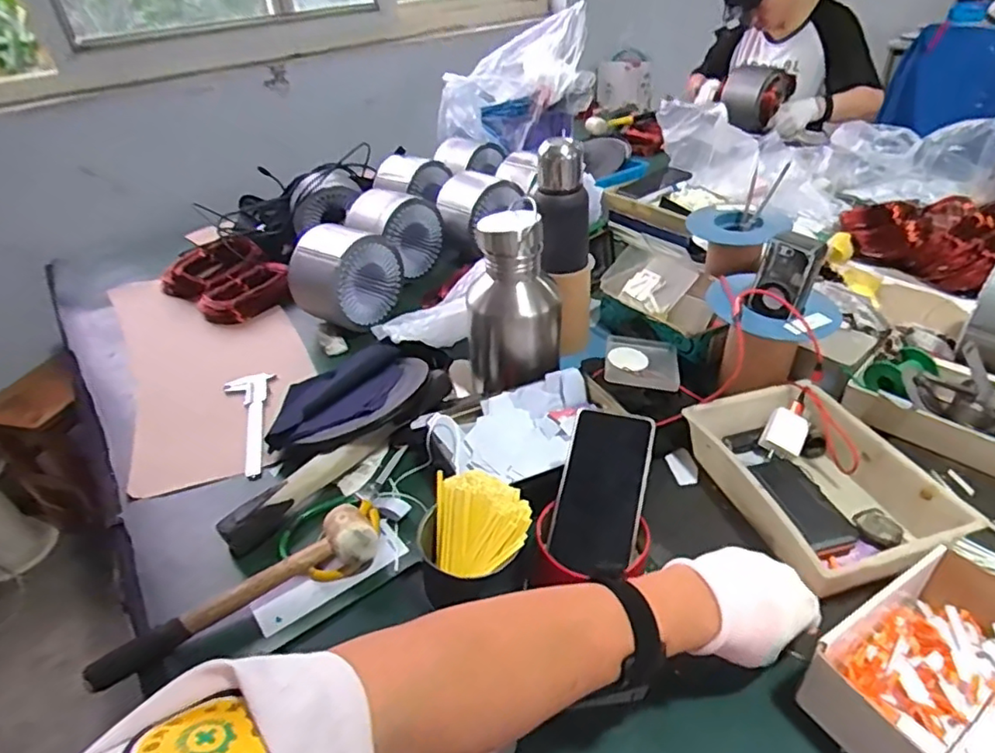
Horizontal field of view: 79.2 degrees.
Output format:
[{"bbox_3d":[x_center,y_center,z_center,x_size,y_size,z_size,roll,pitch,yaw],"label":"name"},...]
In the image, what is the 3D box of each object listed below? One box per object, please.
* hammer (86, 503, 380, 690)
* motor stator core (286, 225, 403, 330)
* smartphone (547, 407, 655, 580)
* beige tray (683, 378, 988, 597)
[{"bbox_3d":[-0.241,0.198,0.561,0.260,0.054,0.049,-21,38,-20],"label":"hammer"},{"bbox_3d":[-0.249,-0.174,0.991,0.138,0.131,0.140,16,41,27],"label":"motor stator core"},{"bbox_3d":[0.099,0.107,0.570,0.078,0.010,0.153,7,72,21],"label":"smartphone"},{"bbox_3d":[0.332,0.110,0.630,0.168,0.061,0.248,-13,36,-10],"label":"beige tray"}]

